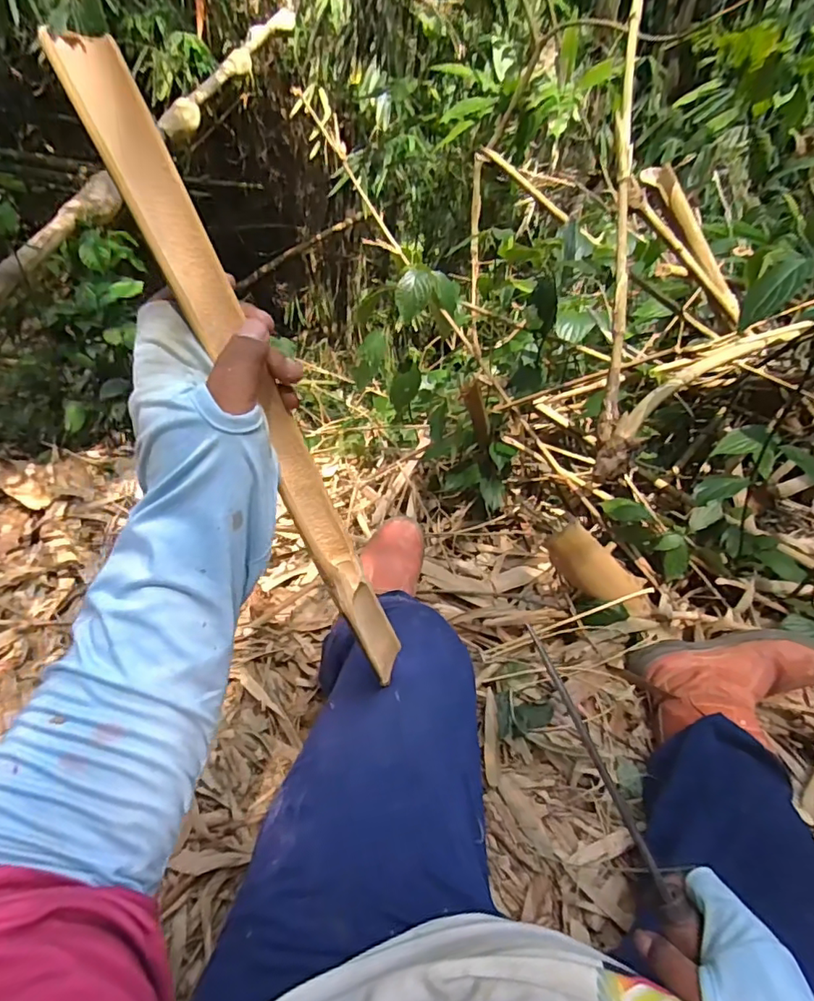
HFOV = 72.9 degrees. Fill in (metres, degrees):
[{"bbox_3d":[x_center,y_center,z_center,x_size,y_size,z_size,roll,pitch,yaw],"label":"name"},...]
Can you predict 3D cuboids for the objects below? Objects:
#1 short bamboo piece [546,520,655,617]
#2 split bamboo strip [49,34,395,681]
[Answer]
[{"bbox_3d":[0.319,0.121,0.914,0.256,0.078,0.061,35,42,-27],"label":"short bamboo piece"},{"bbox_3d":[-0.078,-0.030,0.348,0.016,0.420,0.036,12,44,40],"label":"split bamboo strip"}]

